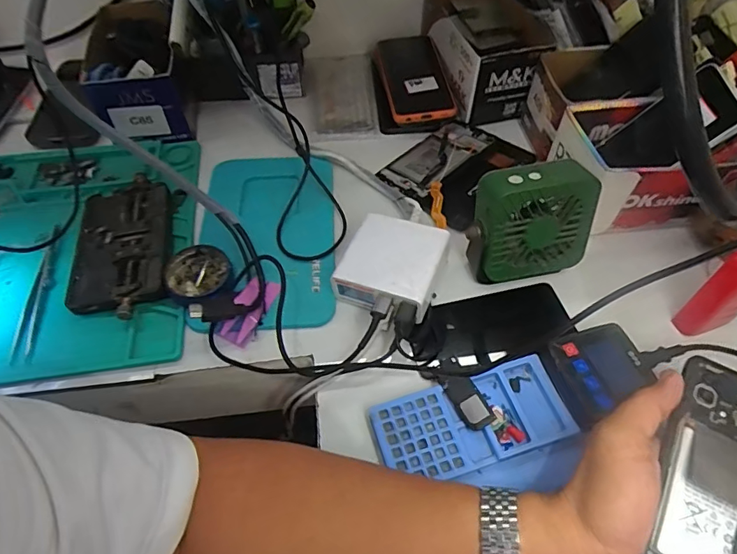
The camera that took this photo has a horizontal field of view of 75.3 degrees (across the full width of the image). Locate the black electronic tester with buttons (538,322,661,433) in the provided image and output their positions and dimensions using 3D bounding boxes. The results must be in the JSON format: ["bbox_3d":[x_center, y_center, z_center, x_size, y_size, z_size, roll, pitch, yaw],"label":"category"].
[{"bbox_3d":[0.185,0.078,0.387,0.077,0.024,0.067,-16,56,-11],"label":"black electronic tester with buttons"}]

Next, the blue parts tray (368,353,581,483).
[{"bbox_3d":[0.082,0.116,0.382,0.151,0.020,0.068,-15,55,-10],"label":"blue parts tray"}]

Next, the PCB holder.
[{"bbox_3d":[-0.248,-0.033,0.480,0.095,0.022,0.163,-12,55,-8],"label":"PCB holder"}]

